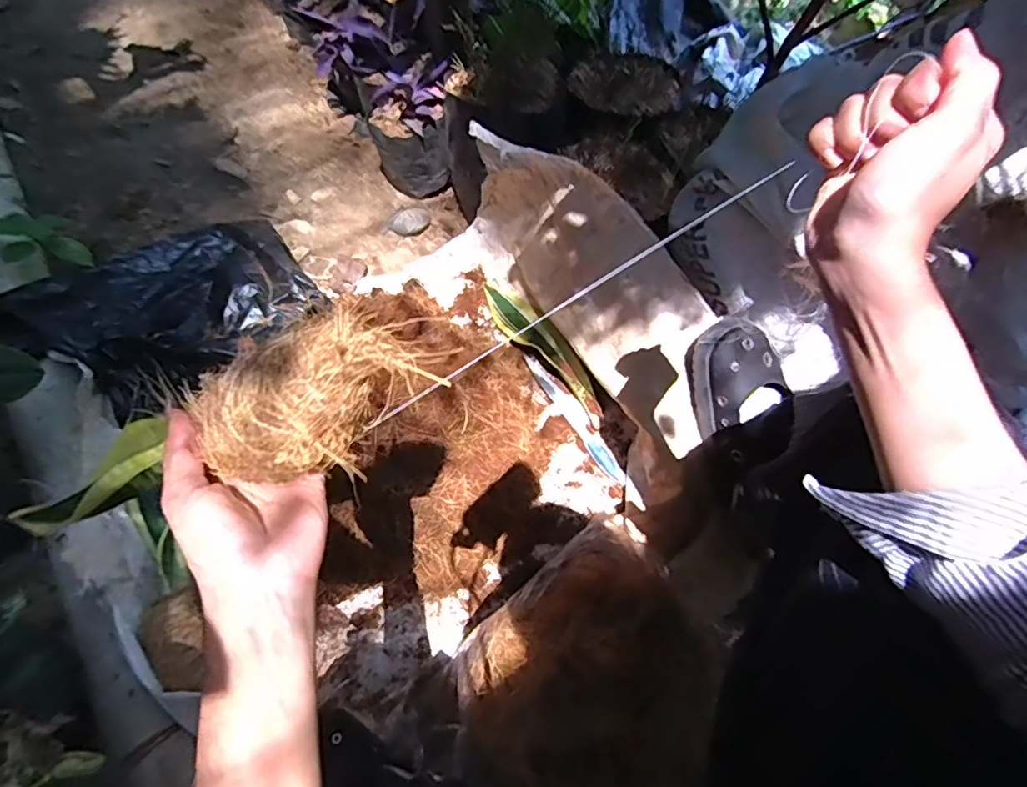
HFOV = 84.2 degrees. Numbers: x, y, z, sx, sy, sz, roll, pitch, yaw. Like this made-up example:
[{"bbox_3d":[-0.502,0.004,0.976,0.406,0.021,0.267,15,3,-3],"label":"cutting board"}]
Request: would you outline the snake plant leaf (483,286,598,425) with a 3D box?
[{"bbox_3d":[0.046,-0.069,0.830,0.058,0.031,0.268,-36,71,-17],"label":"snake plant leaf"}]

